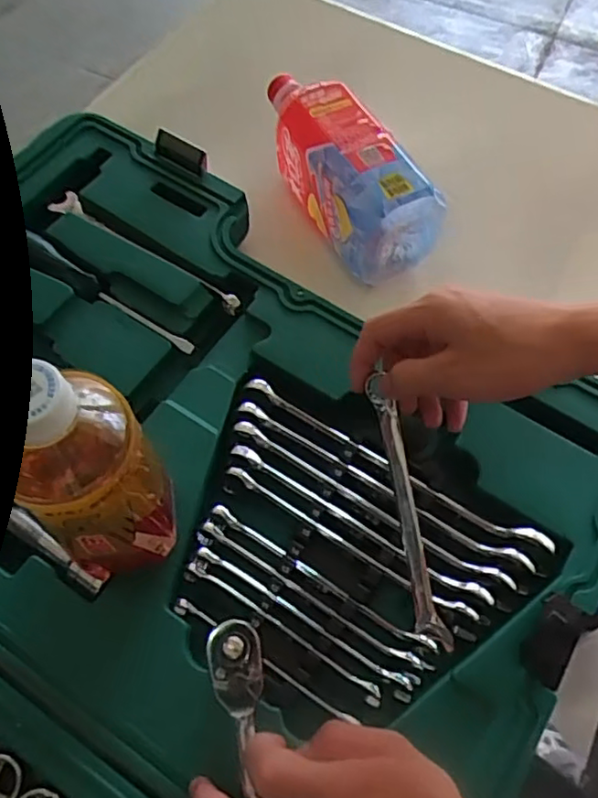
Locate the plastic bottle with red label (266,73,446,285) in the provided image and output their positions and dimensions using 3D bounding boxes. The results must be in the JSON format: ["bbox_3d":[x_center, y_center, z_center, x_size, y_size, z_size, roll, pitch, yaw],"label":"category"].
[{"bbox_3d":[0.030,-0.210,0.551,0.072,0.081,0.211,-27,66,-14],"label":"plastic bottle with red label"}]

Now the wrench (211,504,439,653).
[{"bbox_3d":[0.014,0.114,0.406,0.165,0.010,0.010,29,66,13],"label":"wrench"}]

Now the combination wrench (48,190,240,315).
[{"bbox_3d":[-0.128,-0.124,0.522,0.199,0.011,0.021,32,67,14],"label":"combination wrench"}]

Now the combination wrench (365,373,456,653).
[{"bbox_3d":[0.069,0.072,0.397,0.019,0.013,0.175,-12,88,-7],"label":"combination wrench"}]

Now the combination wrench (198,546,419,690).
[{"bbox_3d":[0.002,0.137,0.397,0.156,0.009,0.010,28,66,13],"label":"combination wrench"}]

